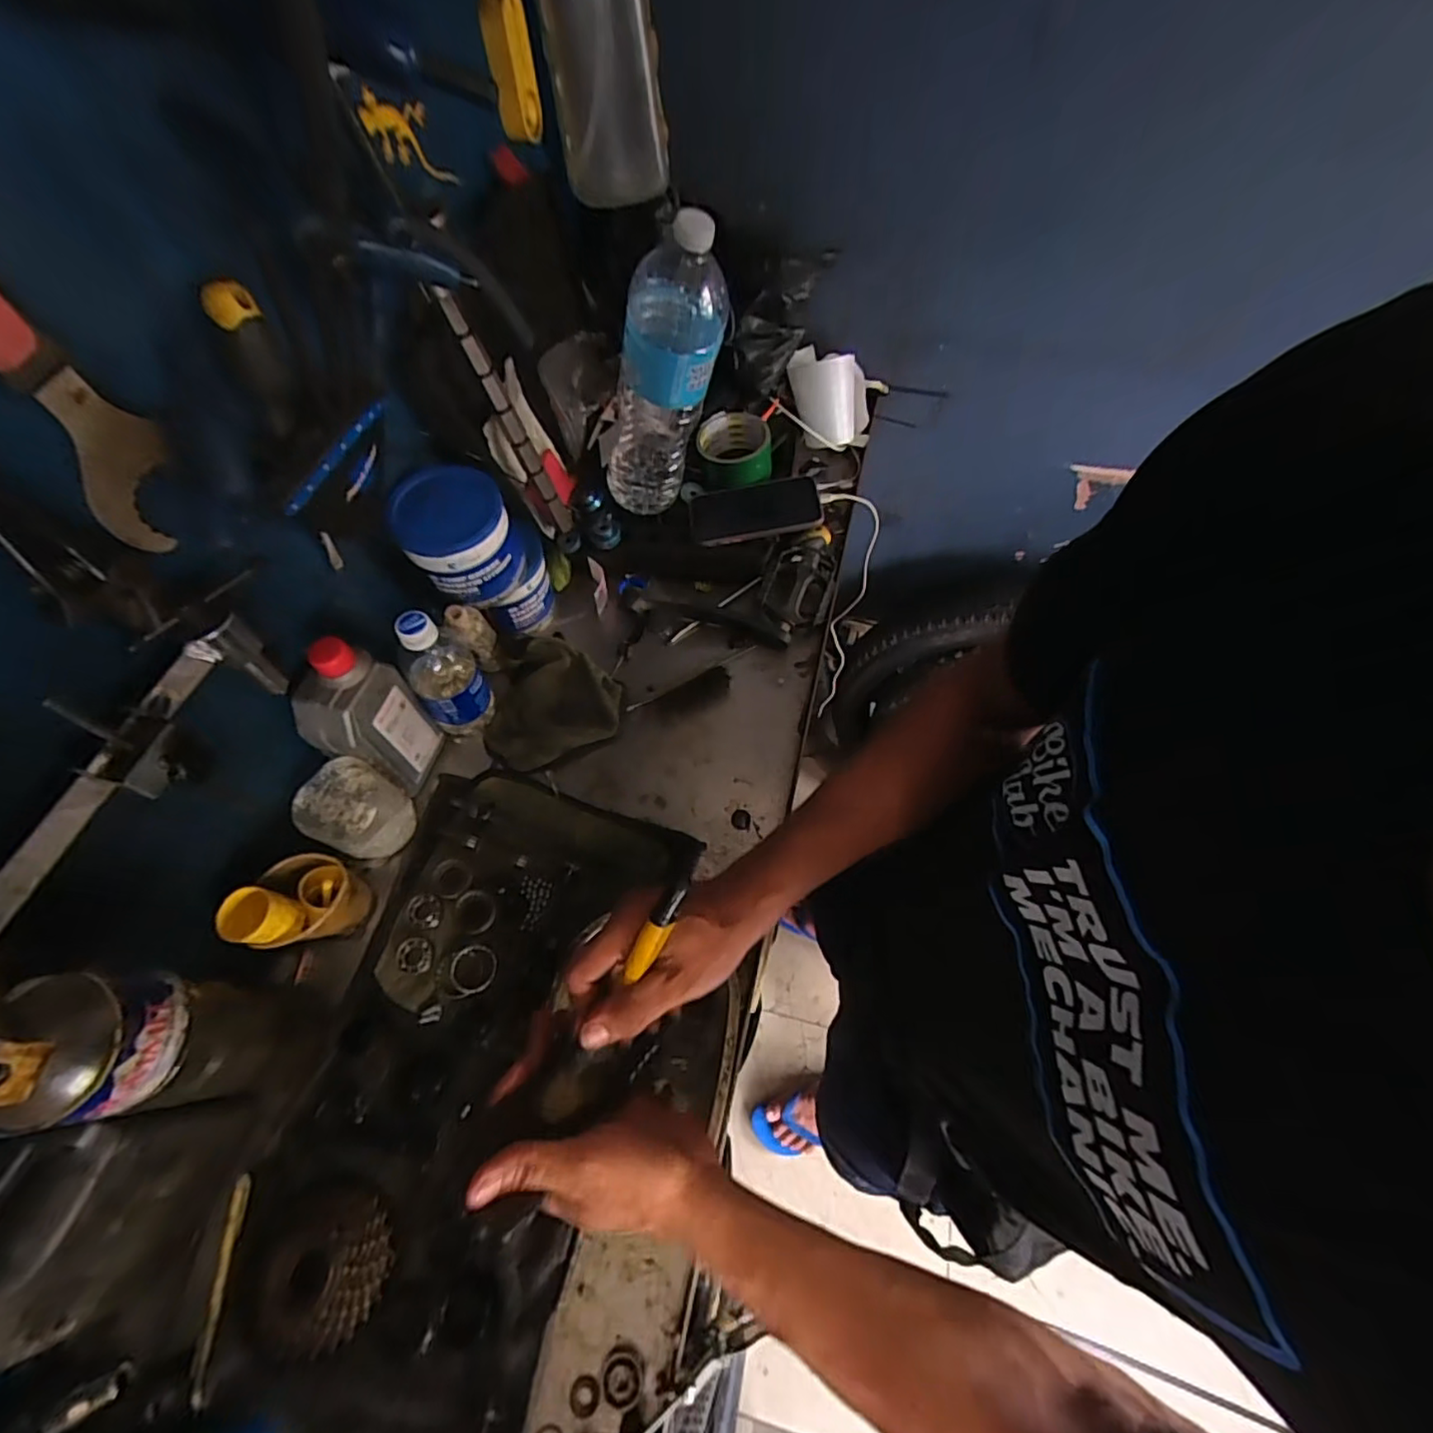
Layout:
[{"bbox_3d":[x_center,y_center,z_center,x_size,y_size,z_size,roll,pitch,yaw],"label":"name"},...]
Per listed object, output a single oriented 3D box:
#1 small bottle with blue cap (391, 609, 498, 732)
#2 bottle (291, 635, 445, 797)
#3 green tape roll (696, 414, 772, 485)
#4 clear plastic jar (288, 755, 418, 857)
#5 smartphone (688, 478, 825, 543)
[{"bbox_3d":[-0.266,-0.044,0.586,0.059,0.151,0.061,-35,67,-17],"label":"small bottle with blue cap"},{"bbox_3d":[-0.315,0.003,0.549,0.052,0.176,0.079,14,63,8],"label":"bottle"},{"bbox_3d":[0.022,-0.318,0.725,0.089,0.041,0.086,2,62,2],"label":"green tape roll"},{"bbox_3d":[-0.321,0.089,0.552,0.067,0.086,0.071,23,65,12],"label":"clear plastic jar"},{"bbox_3d":[0.045,-0.242,0.704,0.148,0.014,0.077,-7,63,5],"label":"smartphone"}]

